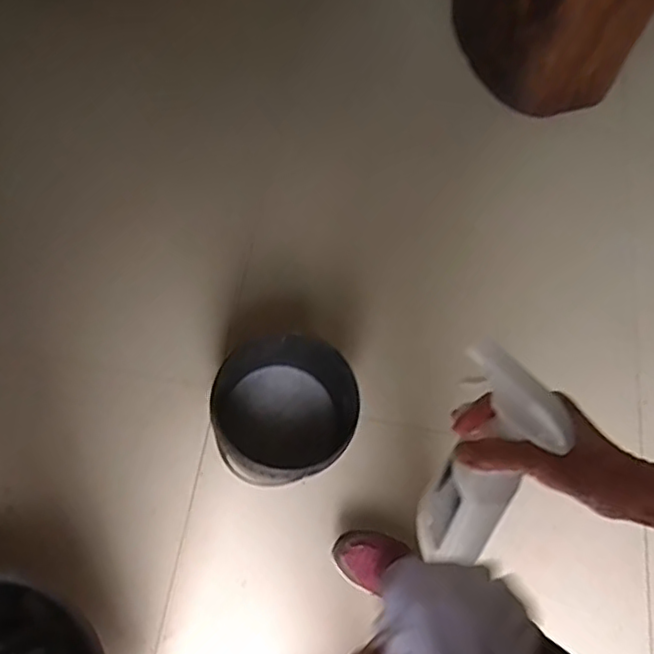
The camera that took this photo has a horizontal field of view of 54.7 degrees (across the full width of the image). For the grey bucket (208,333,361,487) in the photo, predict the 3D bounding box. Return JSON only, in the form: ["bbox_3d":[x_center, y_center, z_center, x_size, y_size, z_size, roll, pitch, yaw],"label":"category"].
[{"bbox_3d":[-0.071,0.149,1.015,0.195,0.204,0.215,19,62,10],"label":"grey bucket"}]

